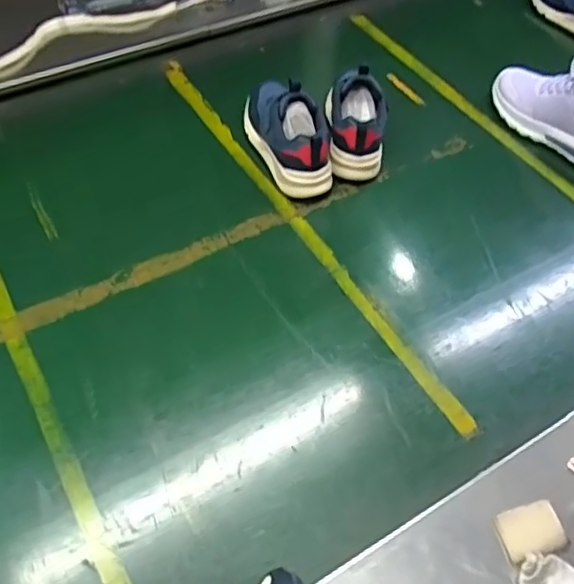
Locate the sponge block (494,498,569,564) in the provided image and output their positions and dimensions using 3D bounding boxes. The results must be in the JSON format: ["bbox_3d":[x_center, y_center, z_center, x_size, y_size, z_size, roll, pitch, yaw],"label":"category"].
[{"bbox_3d":[0.207,0.201,0.518,0.054,0.013,0.039,-13,56,-12],"label":"sponge block"}]

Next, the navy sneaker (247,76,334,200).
[{"bbox_3d":[-0.001,-0.213,0.782,0.076,0.100,0.188,-21,58,-17],"label":"navy sneaker"}]

